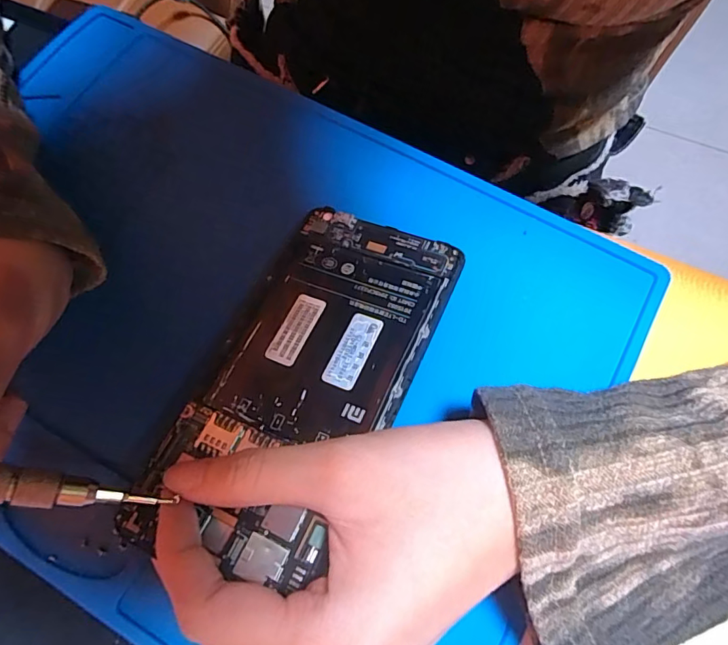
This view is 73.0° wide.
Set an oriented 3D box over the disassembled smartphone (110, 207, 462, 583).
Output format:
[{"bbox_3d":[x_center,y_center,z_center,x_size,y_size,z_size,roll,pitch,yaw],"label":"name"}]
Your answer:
[{"bbox_3d":[-0.022,0.019,0.182,0.070,0.005,0.144,22,65,20],"label":"disassembled smartphone"}]

